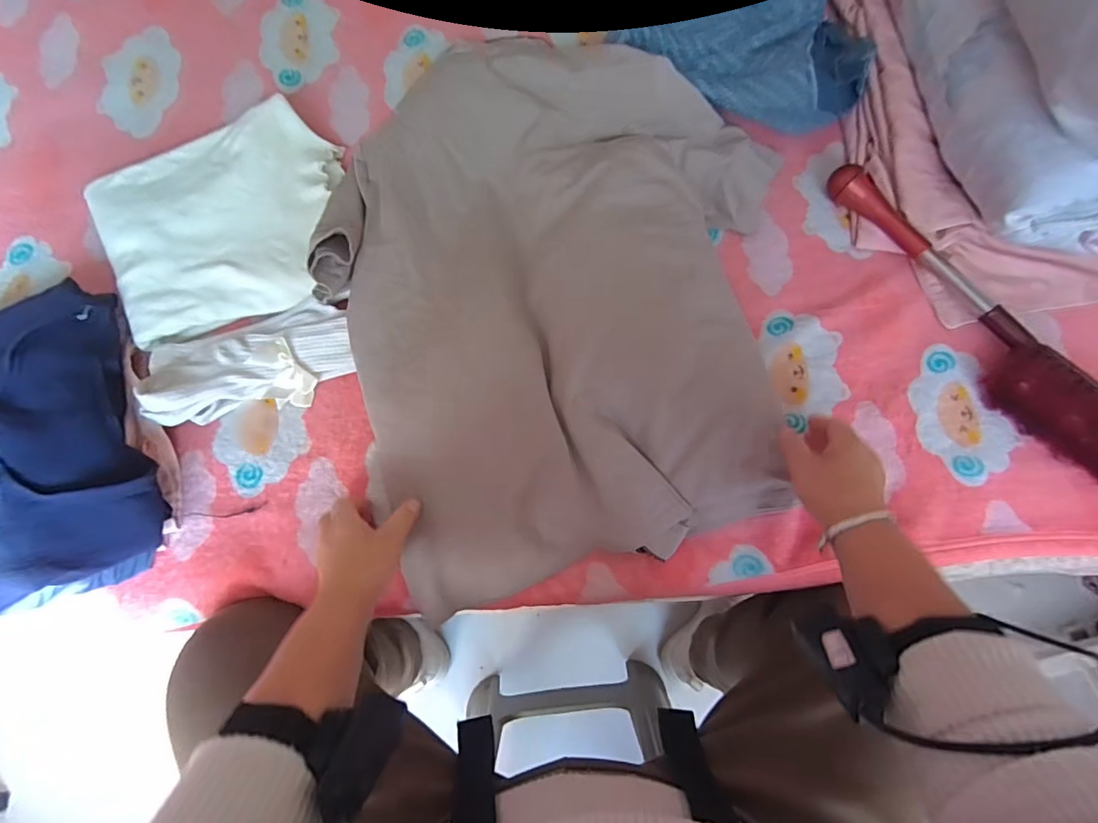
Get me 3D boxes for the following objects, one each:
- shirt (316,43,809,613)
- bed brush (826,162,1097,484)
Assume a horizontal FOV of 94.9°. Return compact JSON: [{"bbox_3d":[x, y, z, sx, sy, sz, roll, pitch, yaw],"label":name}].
[{"bbox_3d":[0.022,-0.143,0.558,0.495,0.054,0.585,-15,76,-3],"label":"shirt"},{"bbox_3d":[0.474,-0.081,0.537,0.086,0.046,0.486,-34,79,-8],"label":"bed brush"}]

